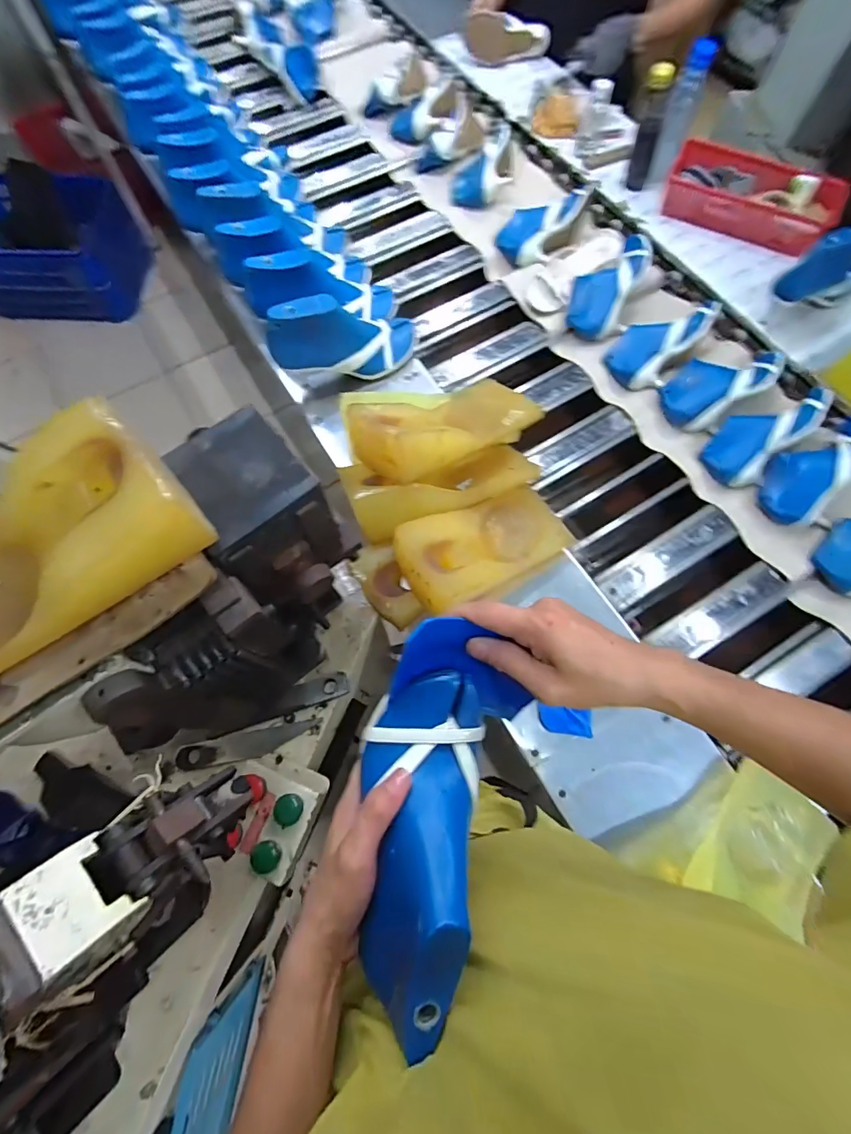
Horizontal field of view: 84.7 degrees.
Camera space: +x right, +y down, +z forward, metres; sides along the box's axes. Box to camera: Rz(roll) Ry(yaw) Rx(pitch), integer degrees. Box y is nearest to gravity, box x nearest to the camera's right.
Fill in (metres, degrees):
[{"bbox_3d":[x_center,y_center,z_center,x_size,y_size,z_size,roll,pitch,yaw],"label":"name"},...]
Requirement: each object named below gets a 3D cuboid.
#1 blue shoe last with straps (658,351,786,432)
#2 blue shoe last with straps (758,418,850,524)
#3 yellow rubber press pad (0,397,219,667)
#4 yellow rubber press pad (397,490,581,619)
[{"bbox_3d":[0.553,-0.346,0.871,0.220,0.084,0.117,-26,73,-9],"label":"blue shoe last with straps"},{"bbox_3d":[0.678,-0.169,0.792,0.221,0.072,0.123,-39,74,8],"label":"blue shoe last with straps"},{"bbox_3d":[-0.322,-0.001,0.372,0.266,0.082,0.135,-38,75,-13],"label":"yellow rubber press pad"},{"bbox_3d":[0.089,-0.029,0.712,0.283,0.064,0.137,-23,71,-29],"label":"yellow rubber press pad"}]

